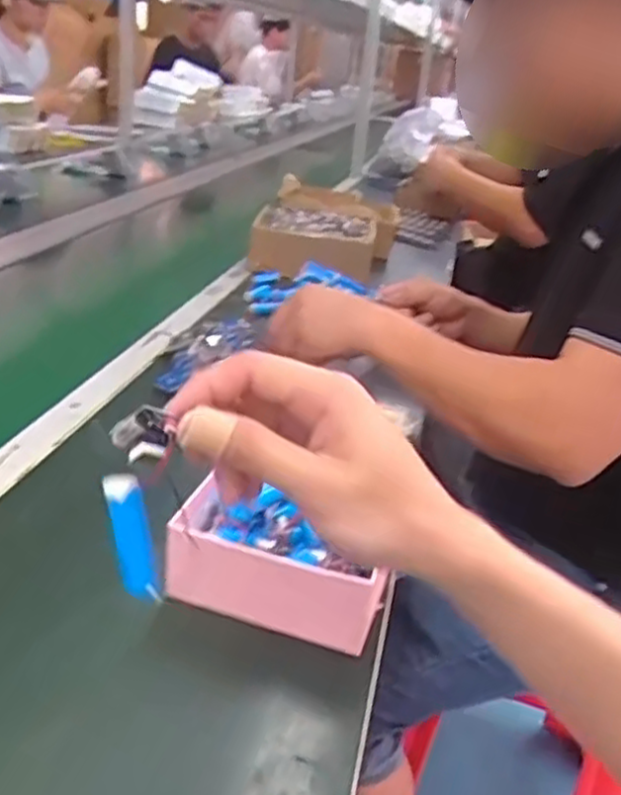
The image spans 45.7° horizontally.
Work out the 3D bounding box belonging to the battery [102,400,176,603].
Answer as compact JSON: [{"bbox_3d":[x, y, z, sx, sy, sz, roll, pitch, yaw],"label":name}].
[{"bbox_3d":[-0.073,0.043,0.308,0.026,0.090,0.016,7,24,-7],"label":"battery"}]

